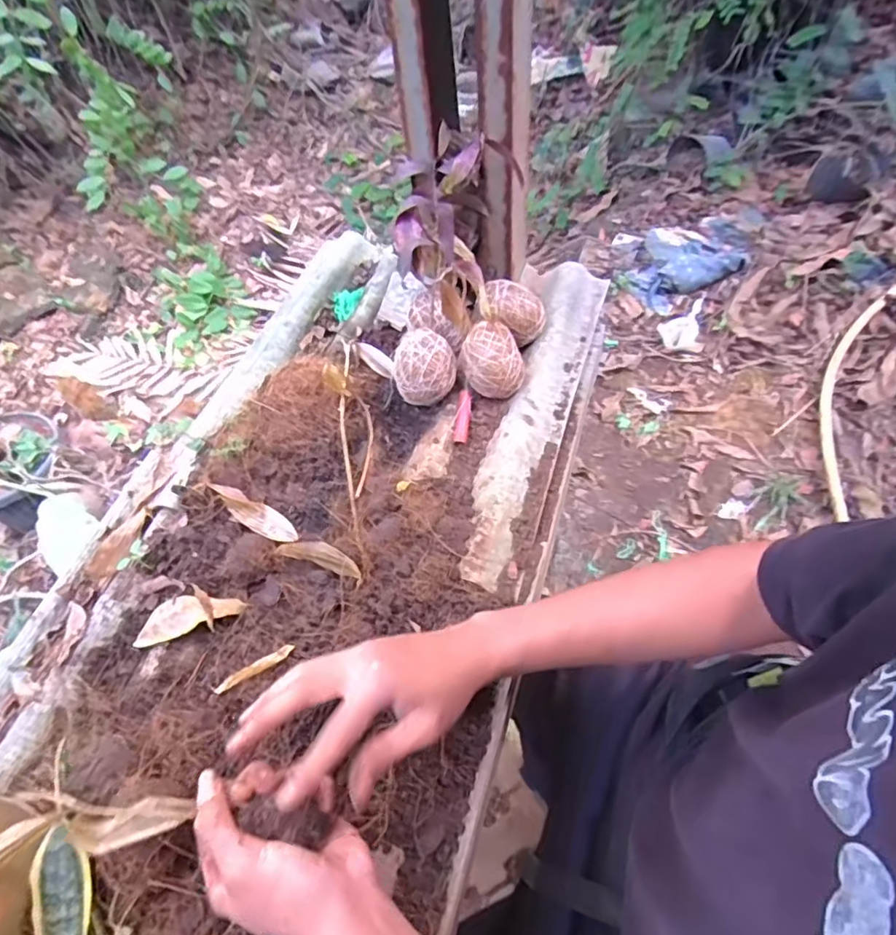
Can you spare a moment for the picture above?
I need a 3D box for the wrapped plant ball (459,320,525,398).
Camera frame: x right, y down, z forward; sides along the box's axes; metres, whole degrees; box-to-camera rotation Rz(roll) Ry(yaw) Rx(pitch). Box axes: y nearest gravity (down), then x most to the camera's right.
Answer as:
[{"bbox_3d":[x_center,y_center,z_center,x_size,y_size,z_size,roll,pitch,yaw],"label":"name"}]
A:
[{"bbox_3d":[0.044,-0.107,0.580,0.062,0.054,0.053,-2,57,3],"label":"wrapped plant ball"}]

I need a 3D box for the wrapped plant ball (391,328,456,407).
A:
[{"bbox_3d":[-0.024,-0.100,0.574,0.061,0.052,0.054,-10,57,-3],"label":"wrapped plant ball"}]

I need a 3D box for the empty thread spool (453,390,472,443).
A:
[{"bbox_3d":[0.015,-0.052,0.577,0.015,0.012,0.054,3,57,6],"label":"empty thread spool"}]

